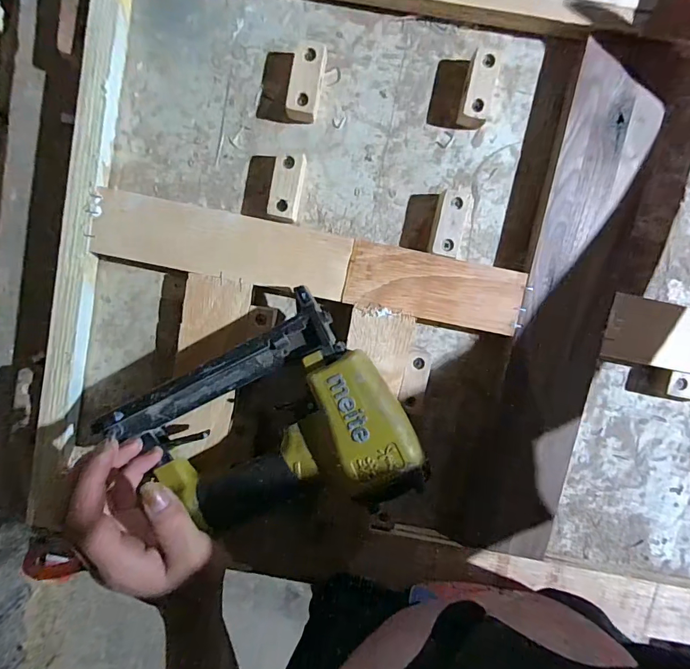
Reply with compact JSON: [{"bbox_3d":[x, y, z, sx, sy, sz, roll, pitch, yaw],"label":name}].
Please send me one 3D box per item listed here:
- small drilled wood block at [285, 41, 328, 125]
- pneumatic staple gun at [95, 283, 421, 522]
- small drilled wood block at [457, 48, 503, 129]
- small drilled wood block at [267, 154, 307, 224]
[{"bbox_3d":[-0.030,-0.193,0.328,0.022,0.021,0.055,11,95,0],"label":"small drilled wood block"},{"bbox_3d":[-0.059,0.076,0.317,0.190,0.069,0.152,-34,92,1],"label":"pneumatic staple gun"},{"bbox_3d":[0.103,-0.189,0.325,0.022,0.018,0.052,13,105,-1],"label":"small drilled wood block"},{"bbox_3d":[-0.046,-0.116,0.336,0.021,0.020,0.053,11,95,0],"label":"small drilled wood block"}]

